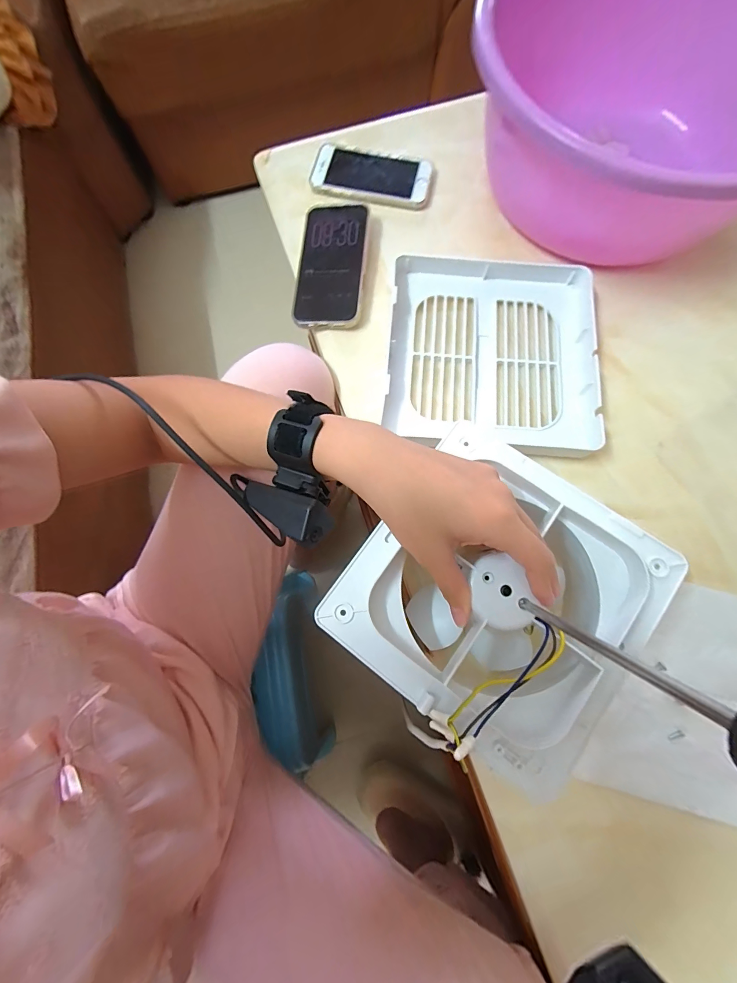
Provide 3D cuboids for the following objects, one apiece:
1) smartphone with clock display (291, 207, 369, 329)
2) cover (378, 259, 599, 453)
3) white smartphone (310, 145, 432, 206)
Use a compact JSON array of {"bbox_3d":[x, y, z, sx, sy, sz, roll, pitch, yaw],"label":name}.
[{"bbox_3d":[-0.041,-0.252,0.403,0.073,0.014,0.155,5,77,2],"label":"smartphone with clock display"},{"bbox_3d":[0.120,-0.142,0.368,0.195,0.027,0.206,6,77,2],"label":"cover"},{"bbox_3d":[0.003,-0.376,0.439,0.141,0.013,0.065,13,77,4],"label":"white smartphone"}]

